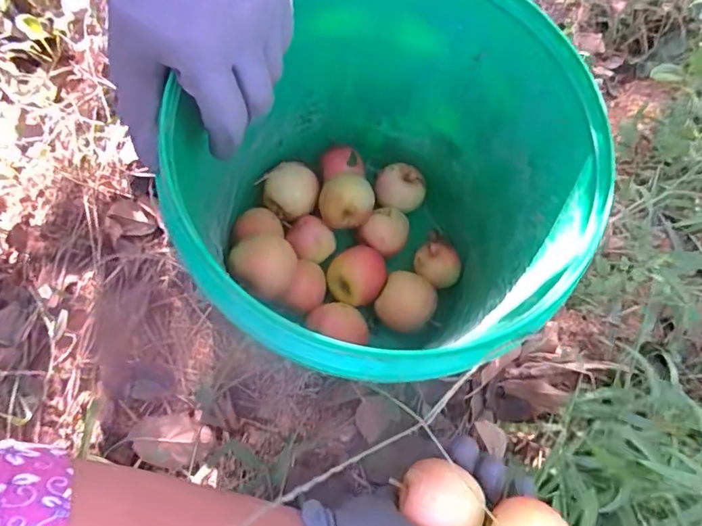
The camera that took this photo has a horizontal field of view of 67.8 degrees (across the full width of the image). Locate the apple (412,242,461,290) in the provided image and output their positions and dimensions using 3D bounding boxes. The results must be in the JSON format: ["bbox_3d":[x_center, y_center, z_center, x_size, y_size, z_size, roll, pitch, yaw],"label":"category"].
[{"bbox_3d":[0.085,0.006,0.519,0.045,0.036,0.040,43,71,10],"label":"apple"}]

